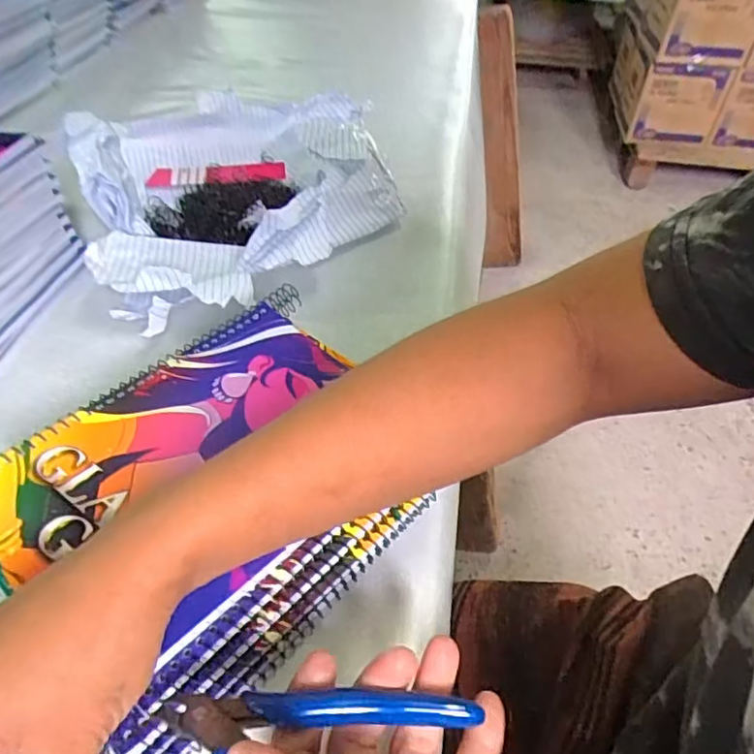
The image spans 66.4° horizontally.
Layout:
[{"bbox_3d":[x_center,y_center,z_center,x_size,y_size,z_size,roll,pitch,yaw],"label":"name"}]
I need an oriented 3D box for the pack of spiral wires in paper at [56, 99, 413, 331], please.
[{"bbox_3d":[-0.122,-0.171,0.524,0.282,0.082,0.238,-22,50,-21],"label":"pack of spiral wires in paper"}]

